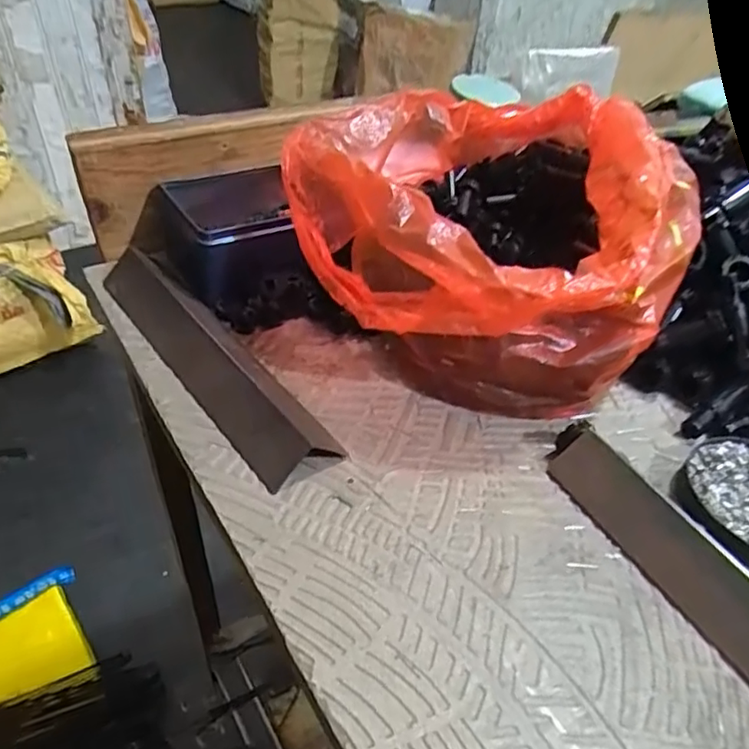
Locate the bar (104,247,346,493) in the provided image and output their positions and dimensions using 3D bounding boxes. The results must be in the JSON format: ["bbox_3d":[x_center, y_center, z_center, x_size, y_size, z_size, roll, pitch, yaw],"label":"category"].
[{"bbox_3d":[-0.108,-0.021,0.393,0.054,0.038,0.235,-25,50,-32],"label":"bar"}]

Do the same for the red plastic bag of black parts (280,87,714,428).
[{"bbox_3d":[0.087,-0.103,0.431,0.242,0.132,0.288,26,44,20],"label":"red plastic bag of black parts"}]

